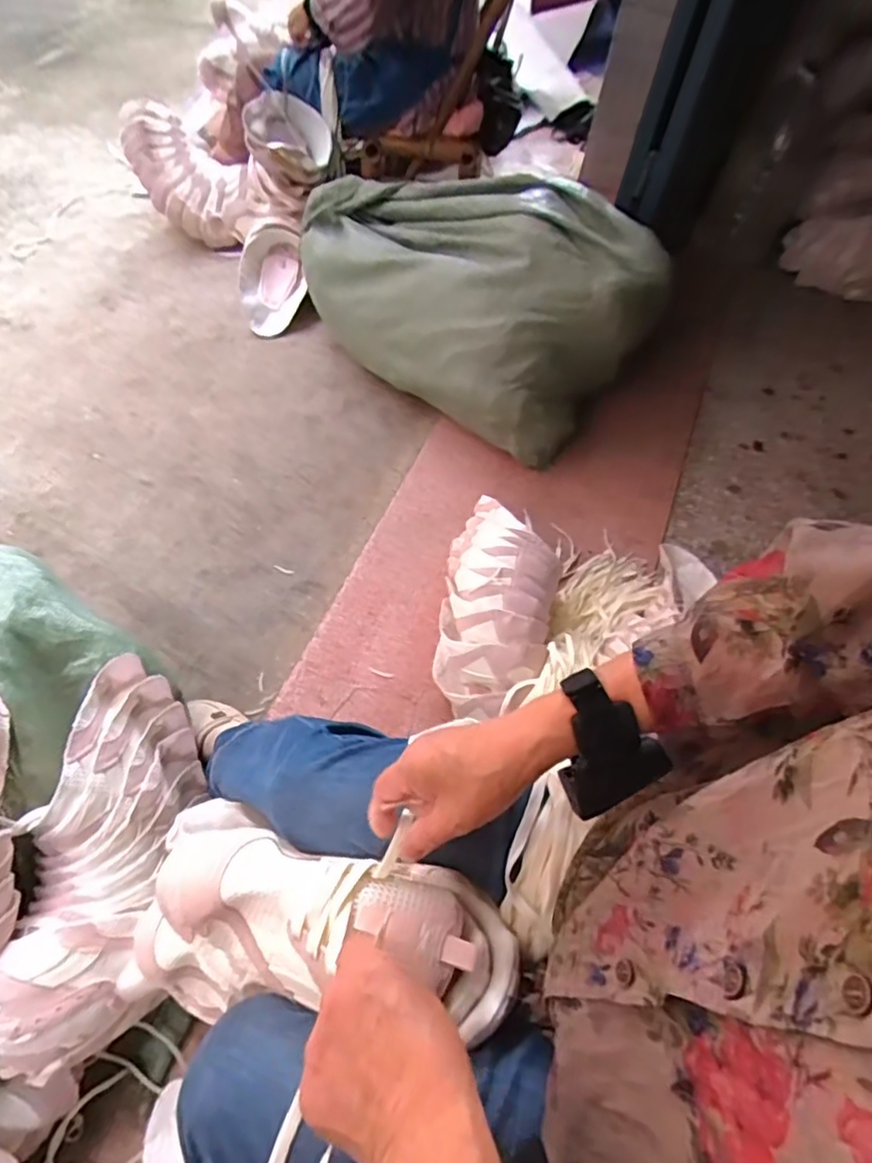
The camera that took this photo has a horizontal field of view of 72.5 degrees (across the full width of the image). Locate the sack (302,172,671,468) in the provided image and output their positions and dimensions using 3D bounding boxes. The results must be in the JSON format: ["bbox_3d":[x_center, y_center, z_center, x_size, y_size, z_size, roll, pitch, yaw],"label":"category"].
[{"bbox_3d":[0.050,-0.589,1.174,0.680,0.303,0.403,36,63,16],"label":"sack"}]

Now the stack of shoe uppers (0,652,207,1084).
[{"bbox_3d":[-0.341,0.280,0.630,0.149,0.117,0.390,7,59,-1],"label":"stack of shoe uppers"}]

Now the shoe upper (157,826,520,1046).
[{"bbox_3d":[-0.077,0.237,0.416,0.263,0.079,0.090,11,60,6],"label":"shoe upper"}]

